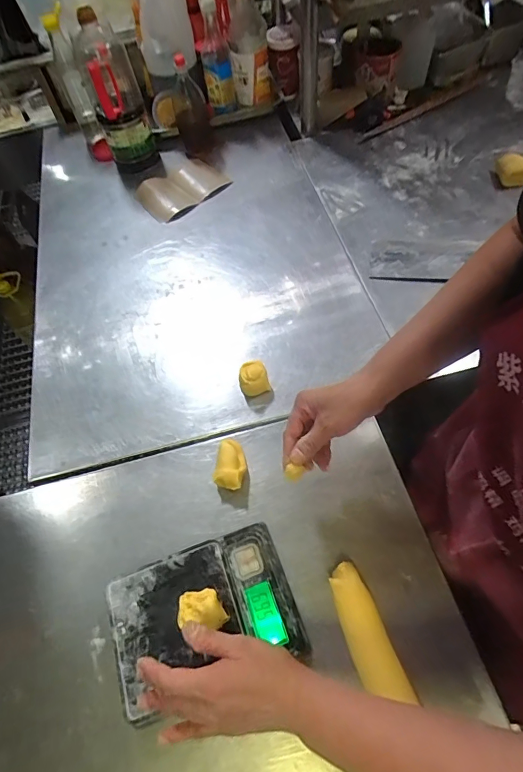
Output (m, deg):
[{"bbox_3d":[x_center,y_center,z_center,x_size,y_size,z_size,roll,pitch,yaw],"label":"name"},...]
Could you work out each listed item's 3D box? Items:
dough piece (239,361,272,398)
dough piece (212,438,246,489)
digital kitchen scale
[{"bbox_3d":[-0.013,-0.010,0.646,0.044,0.039,0.044,-21,61,-8],"label":"dough piece"},{"bbox_3d":[-0.041,0.108,0.587,0.038,0.033,0.072,7,61,8],"label":"dough piece"},{"bbox_3d":[-0.065,0.267,0.493,0.205,0.041,0.152,-19,61,-7],"label":"digital kitchen scale"}]

